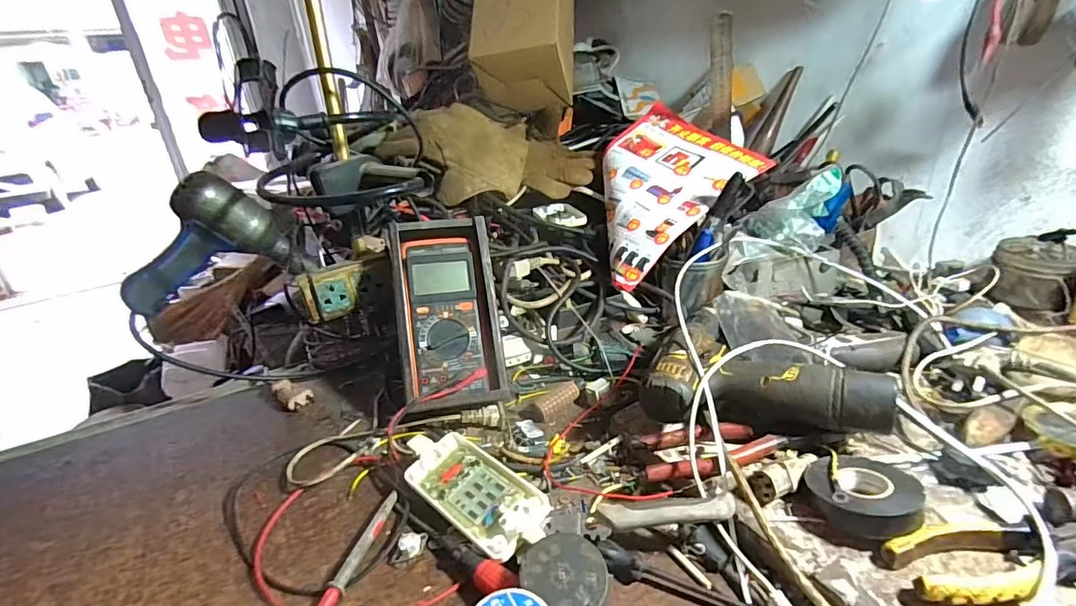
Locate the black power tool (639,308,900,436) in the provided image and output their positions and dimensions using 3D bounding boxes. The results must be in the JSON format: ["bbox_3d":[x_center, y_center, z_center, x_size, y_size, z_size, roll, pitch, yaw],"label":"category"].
[{"bbox_3d":[0.210,0.053,0.489,0.192,0.071,0.186,6,28,20],"label":"black power tool"}]

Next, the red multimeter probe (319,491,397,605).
[{"bbox_3d":[-0.139,0.196,0.393,0.011,0.016,0.116,2,27,13],"label":"red multimeter probe"}]

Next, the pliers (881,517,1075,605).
[{"bbox_3d":[0.314,0.164,0.330,0.159,0.024,0.053,-7,27,-6],"label":"pliers"}]

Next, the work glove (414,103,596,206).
[{"bbox_3d":[-0.060,-0.233,0.774,0.298,0.093,0.182,-8,68,-35],"label":"work glove"}]

